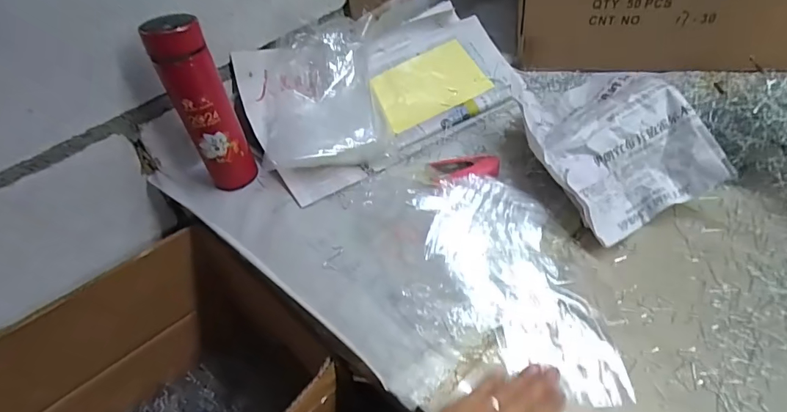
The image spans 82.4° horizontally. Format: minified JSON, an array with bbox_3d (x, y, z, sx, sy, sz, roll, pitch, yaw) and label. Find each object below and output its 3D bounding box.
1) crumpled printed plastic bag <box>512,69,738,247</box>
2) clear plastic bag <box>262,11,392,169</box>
[{"bbox_3d":[0.257,-0.082,0.571,0.180,0.100,0.254,-11,44,-5],"label":"crumpled printed plastic bag"},{"bbox_3d":[-0.108,-0.161,0.672,0.177,0.117,0.228,-12,44,-6],"label":"clear plastic bag"}]

